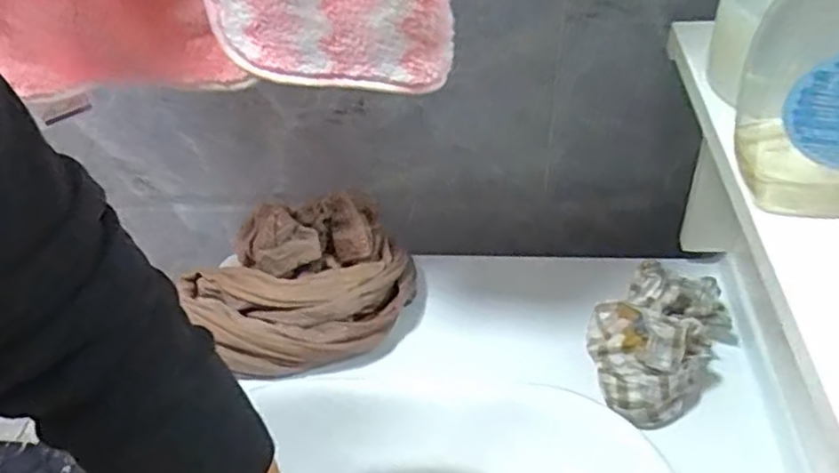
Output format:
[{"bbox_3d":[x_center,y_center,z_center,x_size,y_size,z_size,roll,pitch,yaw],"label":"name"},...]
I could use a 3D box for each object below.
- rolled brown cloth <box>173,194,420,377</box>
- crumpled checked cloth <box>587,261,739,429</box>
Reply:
[{"bbox_3d":[-0.091,0.042,0.577,0.173,0.088,0.129,-10,44,-6],"label":"rolled brown cloth"},{"bbox_3d":[0.186,0.079,0.535,0.148,0.070,0.091,-36,52,-29],"label":"crumpled checked cloth"}]

